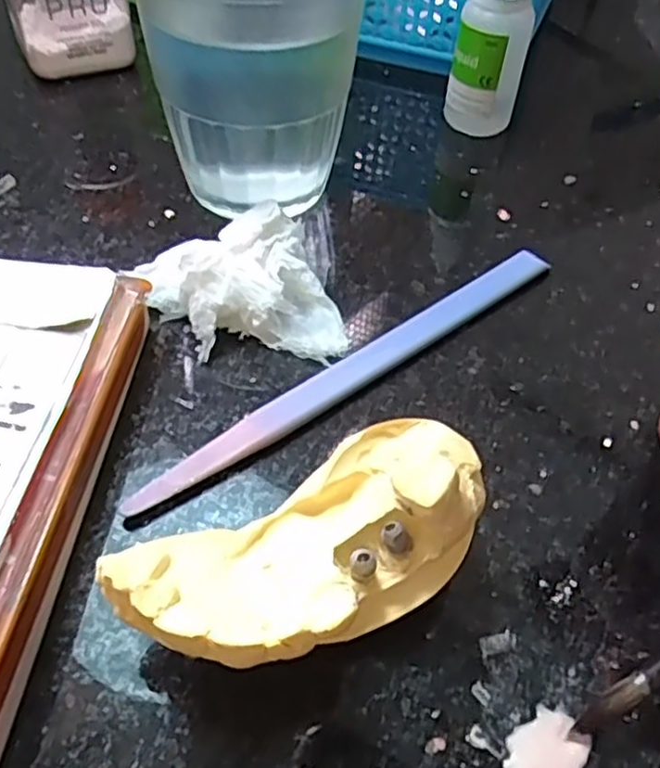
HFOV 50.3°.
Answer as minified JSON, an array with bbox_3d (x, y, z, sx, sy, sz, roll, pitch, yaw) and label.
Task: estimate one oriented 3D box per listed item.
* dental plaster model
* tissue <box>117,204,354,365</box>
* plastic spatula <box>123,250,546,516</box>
[{"bbox_3d":[-0.003,0.032,0.129,0.068,0.035,0.031,-23,55,-22],"label":"dental plaster model"},{"bbox_3d":[-0.022,-0.024,0.184,0.043,0.022,0.045,-22,55,-21],"label":"tissue"},{"bbox_3d":[0.009,-0.005,0.181,0.135,0.005,0.011,-31,59,-27],"label":"plastic spatula"}]

